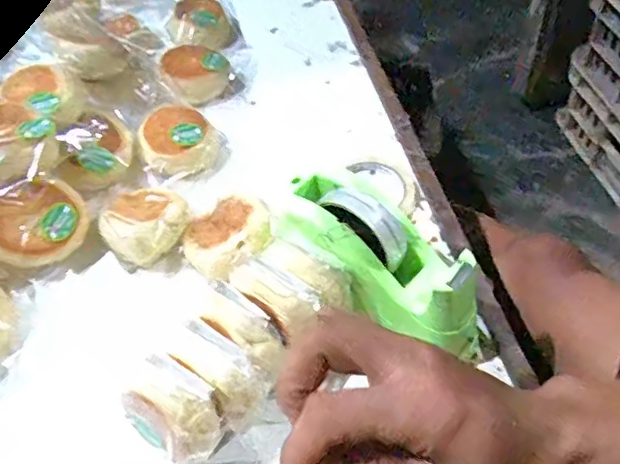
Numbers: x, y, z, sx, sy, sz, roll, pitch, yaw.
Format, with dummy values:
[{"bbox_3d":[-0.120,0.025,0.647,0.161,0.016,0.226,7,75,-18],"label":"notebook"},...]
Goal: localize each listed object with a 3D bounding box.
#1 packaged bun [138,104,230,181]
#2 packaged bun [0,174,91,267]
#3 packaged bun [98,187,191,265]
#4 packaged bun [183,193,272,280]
[{"bbox_3d":[-0.145,-0.104,0.656,0.094,0.046,0.089,-8,50,0],"label":"packaged bun"},{"bbox_3d":[-0.270,-0.012,0.561,0.096,0.043,0.091,-39,100,-21],"label":"packaged bun"},{"bbox_3d":[-0.167,-0.011,0.575,0.088,0.047,0.082,-3,50,4],"label":"packaged bun"},{"bbox_3d":[-0.078,0.004,0.568,0.090,0.039,0.088,-28,53,-16],"label":"packaged bun"}]

